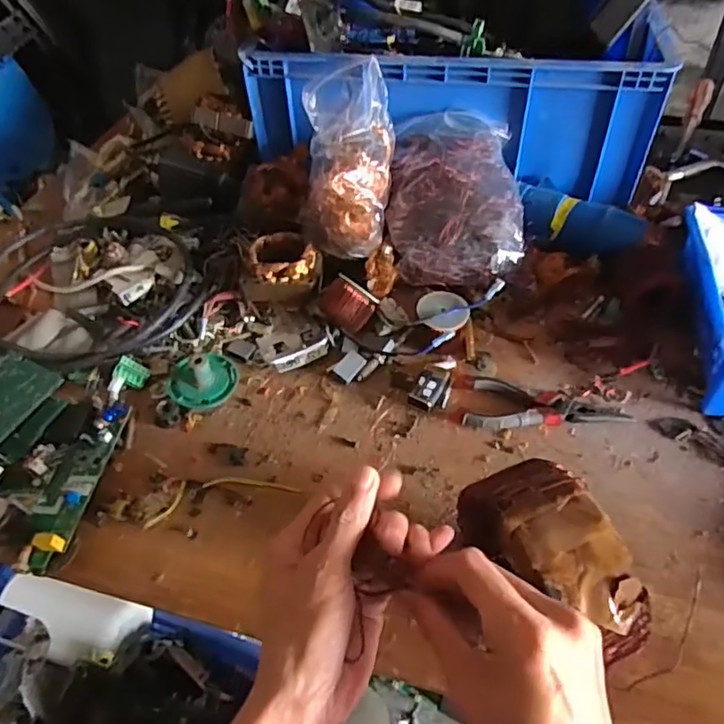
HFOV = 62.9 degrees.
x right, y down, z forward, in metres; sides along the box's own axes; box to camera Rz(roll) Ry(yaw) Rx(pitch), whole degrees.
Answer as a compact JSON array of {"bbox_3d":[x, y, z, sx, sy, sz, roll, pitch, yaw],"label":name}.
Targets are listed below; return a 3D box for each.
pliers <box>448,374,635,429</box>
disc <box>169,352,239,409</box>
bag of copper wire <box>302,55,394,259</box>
[{"bbox_3d":[0.161,0.047,0.548,0.158,0.017,0.058,13,53,14],"label":"pliers"},{"bbox_3d":[-0.159,0.011,0.581,0.068,0.034,0.065,-26,53,-18],"label":"disc"},{"bbox_3d":[-0.016,-0.218,0.649,0.099,0.076,0.202,-2,79,2],"label":"bag of copper wire"}]

